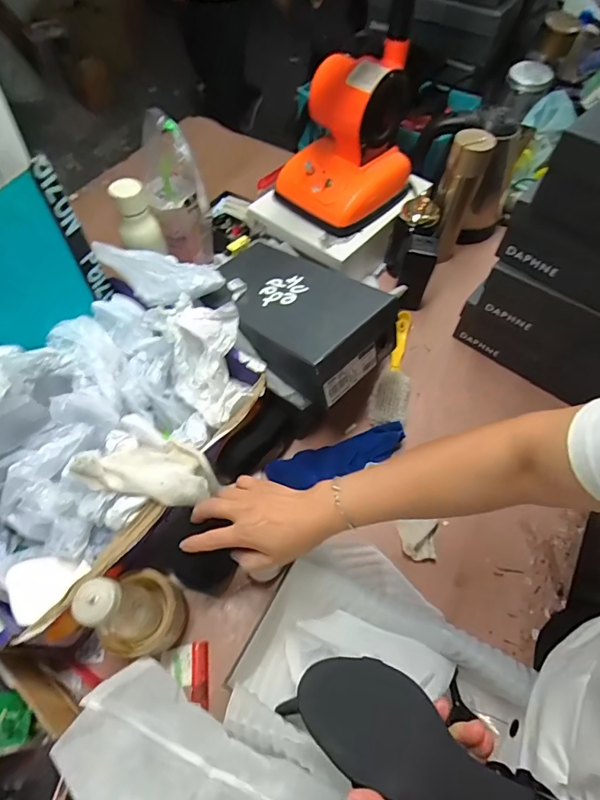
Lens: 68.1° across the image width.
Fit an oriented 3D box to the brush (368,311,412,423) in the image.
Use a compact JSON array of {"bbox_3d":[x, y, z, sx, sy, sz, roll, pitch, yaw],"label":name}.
[{"bbox_3d":[0.164,-0.061,0.758,0.055,0.035,0.230,14,60,7],"label":"brush"}]

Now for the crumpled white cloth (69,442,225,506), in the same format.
[{"bbox_3d":[-0.174,0.076,0.520,0.153,0.045,0.081,10,59,4],"label":"crumpled white cloth"}]

